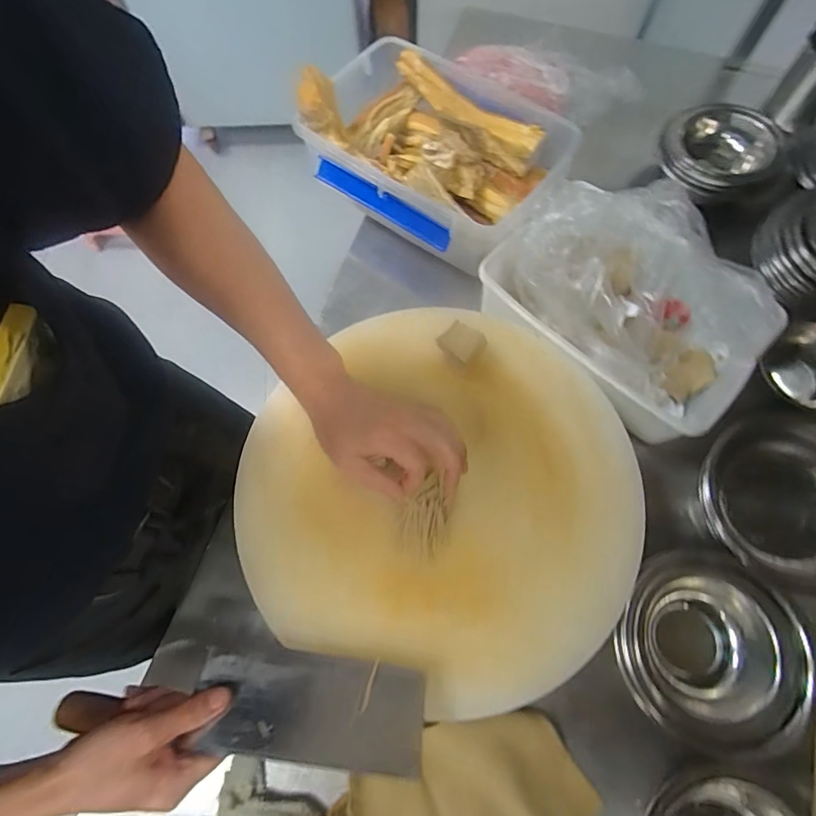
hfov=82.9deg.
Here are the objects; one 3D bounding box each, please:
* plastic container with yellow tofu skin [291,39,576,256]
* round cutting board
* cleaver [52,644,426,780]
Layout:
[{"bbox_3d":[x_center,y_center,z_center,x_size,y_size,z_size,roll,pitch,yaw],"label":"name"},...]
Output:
[{"bbox_3d":[0.021,-0.385,0.664,0.398,0.122,0.251,35,74,12],"label":"plastic container with yellow tofu skin"},{"bbox_3d":[0.034,0.079,0.501,0.410,0.044,0.393,0,70,0],"label":"round cutting board"},{"bbox_3d":[-0.142,0.263,0.416,0.306,0.027,0.084,3,50,3],"label":"cleaver"}]

